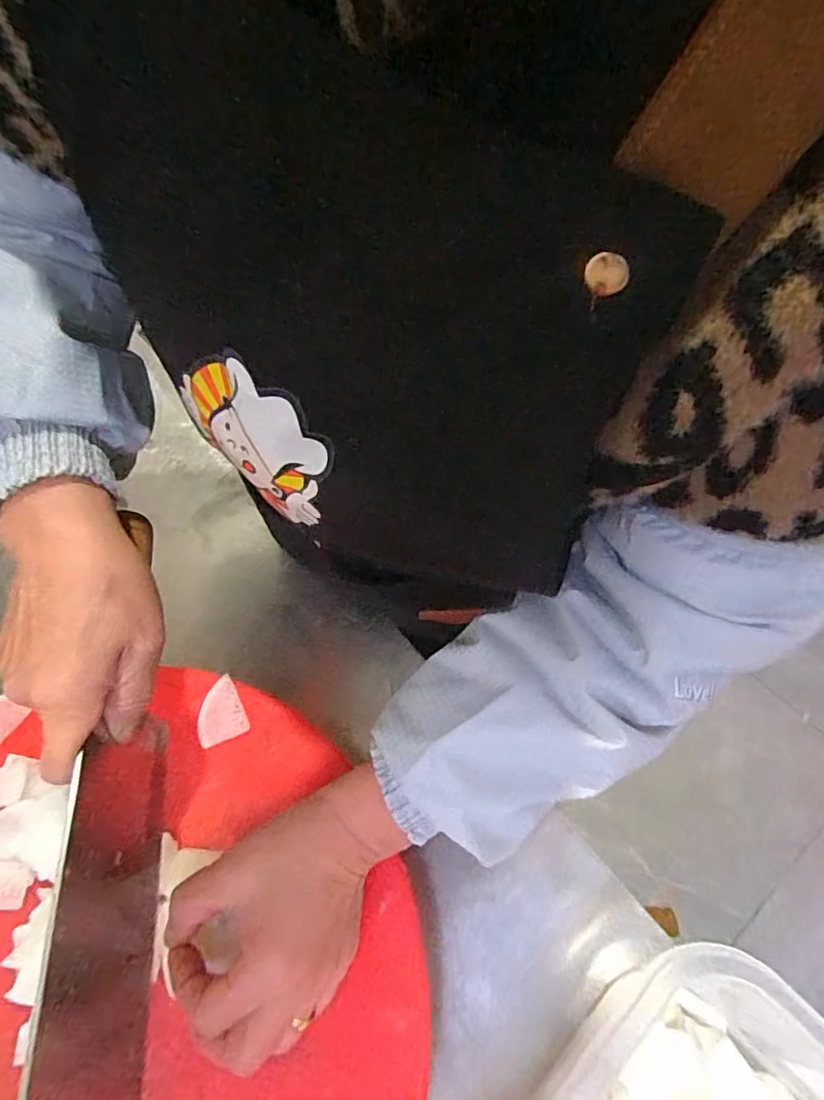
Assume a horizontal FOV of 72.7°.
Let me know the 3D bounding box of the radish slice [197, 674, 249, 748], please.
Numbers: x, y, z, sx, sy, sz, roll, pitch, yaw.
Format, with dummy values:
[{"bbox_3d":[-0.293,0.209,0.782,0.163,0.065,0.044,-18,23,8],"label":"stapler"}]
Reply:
[{"bbox_3d":[-0.136,0.114,0.393,0.032,0.005,0.041,-25,62,-11],"label":"radish slice"}]

